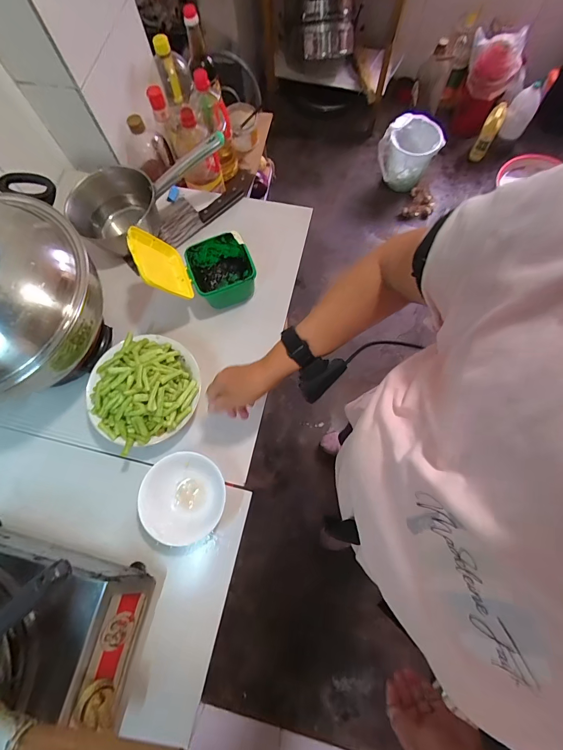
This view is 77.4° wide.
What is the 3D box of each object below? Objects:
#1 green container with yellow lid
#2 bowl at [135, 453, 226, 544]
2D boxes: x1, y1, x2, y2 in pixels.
[{"bbox_3d":[-0.143,-0.188,0.638,0.174,0.189,0.110,-19,73,-5],"label":"green container with yellow lid"},{"bbox_3d":[-0.158,0.199,0.578,0.132,0.055,0.133,0,72,1],"label":"bowl"}]

